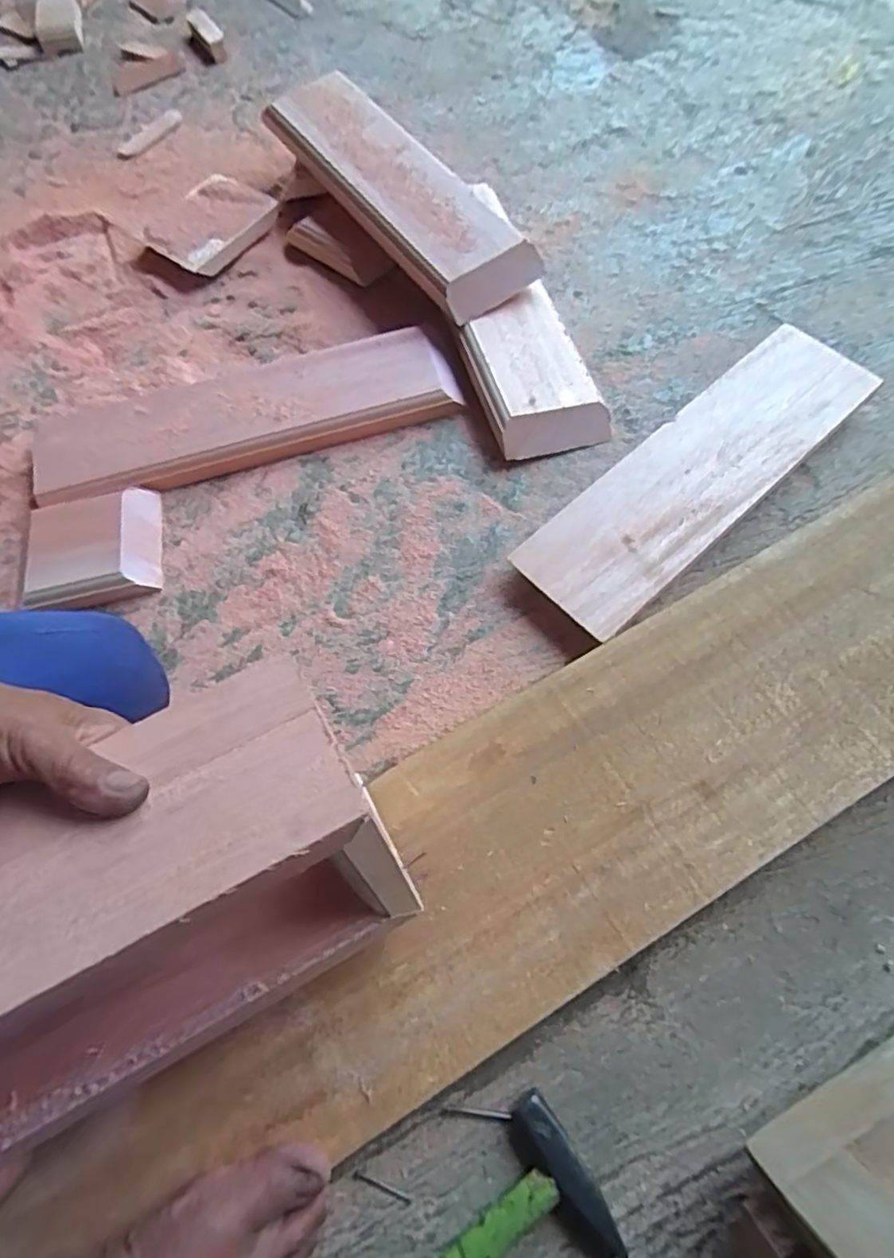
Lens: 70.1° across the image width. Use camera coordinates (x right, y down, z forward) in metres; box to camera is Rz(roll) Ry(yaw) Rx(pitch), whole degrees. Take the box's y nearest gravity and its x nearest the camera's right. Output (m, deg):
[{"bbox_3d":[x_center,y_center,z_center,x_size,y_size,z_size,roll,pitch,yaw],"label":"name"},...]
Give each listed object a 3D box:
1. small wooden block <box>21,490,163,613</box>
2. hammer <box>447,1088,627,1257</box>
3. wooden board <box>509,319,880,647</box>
[{"bbox_3d":[-0.324,-0.069,0.586,0.114,0.029,0.112,-13,66,-3],"label":"small wooden block"},{"bbox_3d":[-0.005,0.396,0.366,0.237,0.020,0.086,-39,69,-13],"label":"hammer"},{"bbox_3d":[0.230,-0.141,0.585,0.380,0.031,0.109,-40,70,-14],"label":"wooden board"}]

